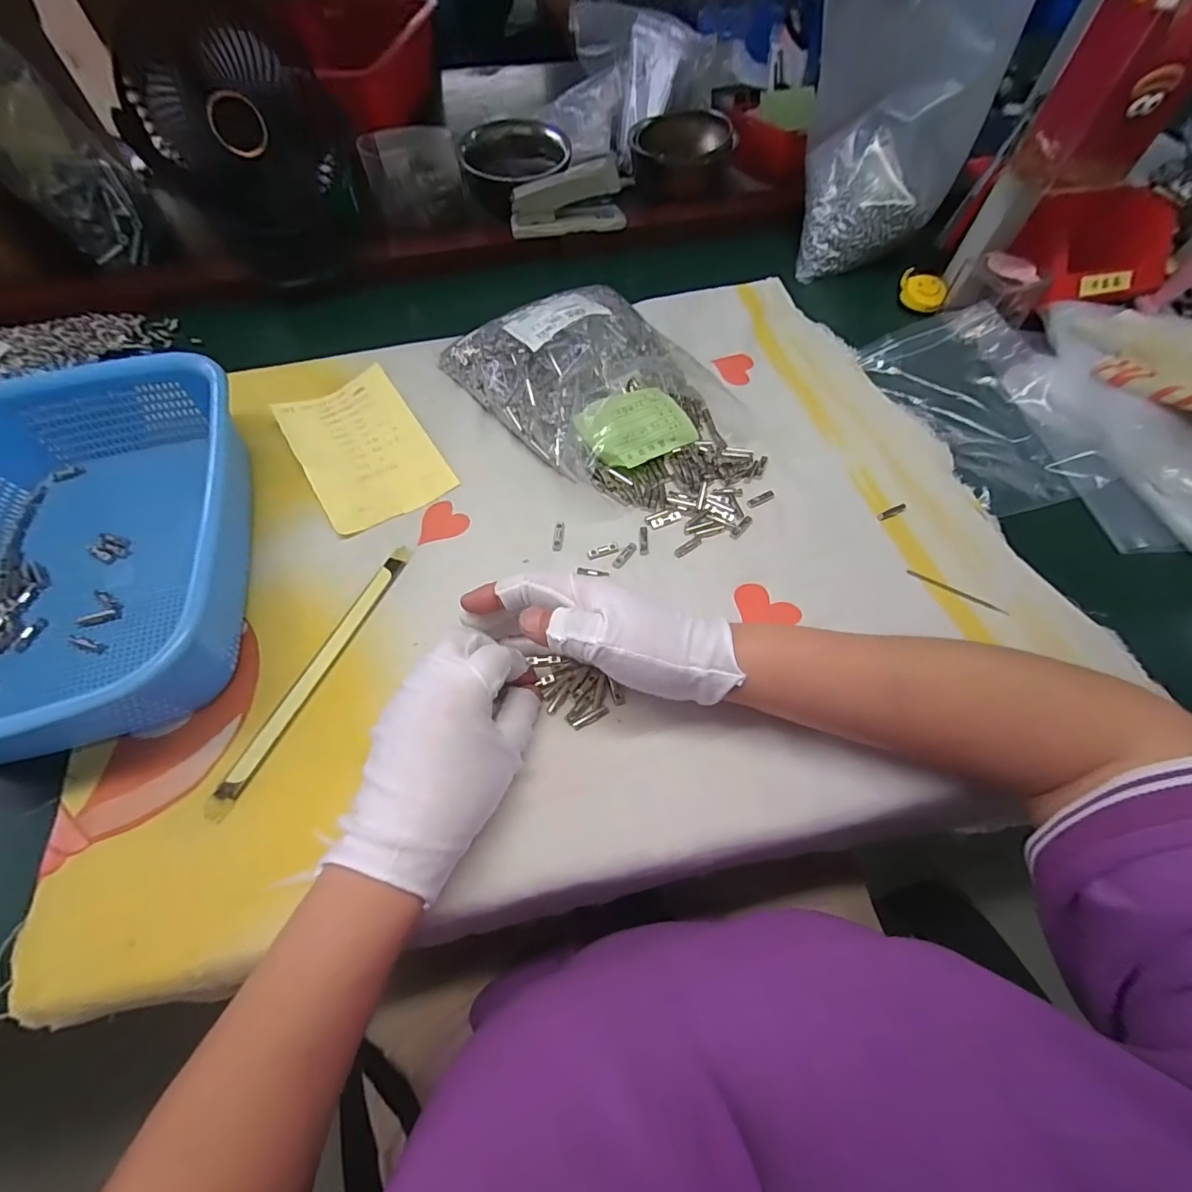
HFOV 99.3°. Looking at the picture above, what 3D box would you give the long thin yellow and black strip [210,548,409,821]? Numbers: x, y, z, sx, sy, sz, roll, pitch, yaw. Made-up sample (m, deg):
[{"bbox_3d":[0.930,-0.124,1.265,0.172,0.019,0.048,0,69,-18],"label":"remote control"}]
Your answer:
[{"bbox_3d":[-0.177,0.044,0.329,0.018,0.004,0.195,20,62,11],"label":"long thin yellow and black strip"}]

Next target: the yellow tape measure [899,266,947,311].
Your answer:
[{"bbox_3d":[0.338,-0.316,0.528,0.047,0.024,0.045,29,64,15],"label":"yellow tape measure"}]

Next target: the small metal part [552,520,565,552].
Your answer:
[{"bbox_3d":[-0.028,-0.046,0.382,0.007,0.004,0.026,4,60,2],"label":"small metal part"}]

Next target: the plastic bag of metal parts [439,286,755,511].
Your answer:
[{"bbox_3d":[0.009,-0.183,0.427,0.171,0.055,0.270,-39,67,-20],"label":"plastic bag of metal parts"}]

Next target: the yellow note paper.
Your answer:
[{"bbox_3d":[-0.191,-0.125,0.415,0.097,0.013,0.151,-30,64,-16],"label":"yellow note paper"}]

